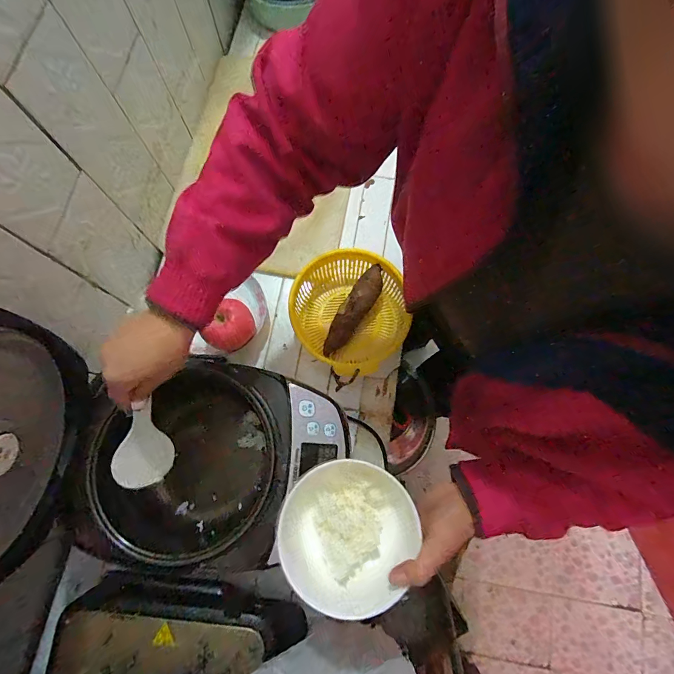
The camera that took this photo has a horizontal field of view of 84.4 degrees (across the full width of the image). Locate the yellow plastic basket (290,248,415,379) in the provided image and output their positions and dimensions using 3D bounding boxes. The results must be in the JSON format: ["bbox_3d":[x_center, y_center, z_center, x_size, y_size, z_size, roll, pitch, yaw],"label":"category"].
[{"bbox_3d":[0.027,-0.050,0.664,0.200,0.073,0.199,0,75,0],"label":"yellow plastic basket"}]

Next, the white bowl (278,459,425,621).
[{"bbox_3d":[0.009,0.202,0.389,0.132,0.063,0.140,0,75,0],"label":"white bowl"}]

